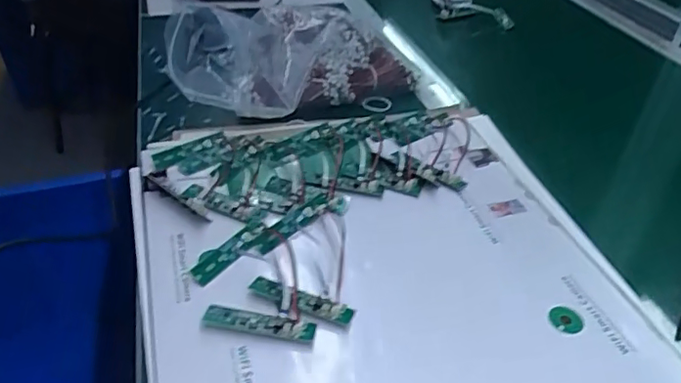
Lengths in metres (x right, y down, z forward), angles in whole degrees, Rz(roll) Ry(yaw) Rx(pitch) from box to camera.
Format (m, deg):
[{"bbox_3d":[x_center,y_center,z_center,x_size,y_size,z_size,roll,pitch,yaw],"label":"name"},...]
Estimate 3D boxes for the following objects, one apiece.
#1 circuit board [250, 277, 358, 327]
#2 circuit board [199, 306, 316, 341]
[{"bbox_3d":[-0.031,0.083,0.427,0.083,0.006,0.022,14,39,14],"label":"circuit board"},{"bbox_3d":[-0.060,0.097,0.409,0.081,0.008,0.019,8,38,7],"label":"circuit board"}]

